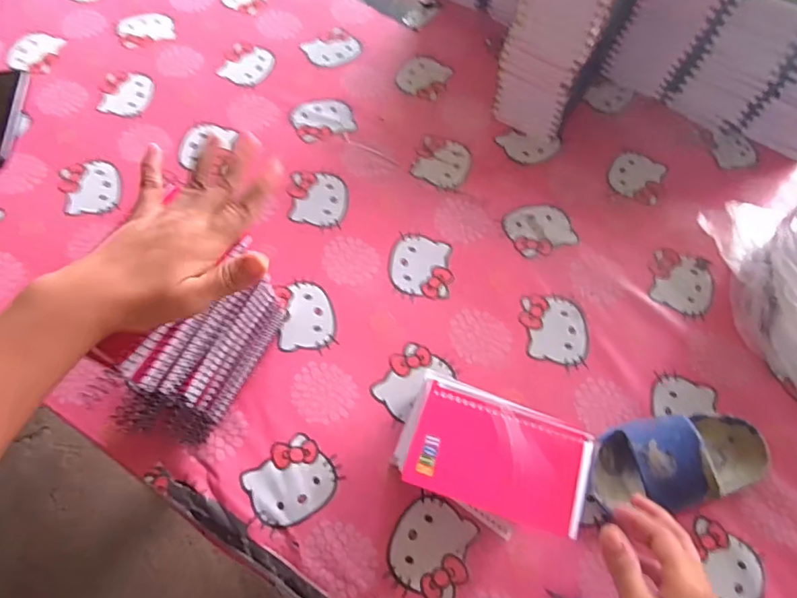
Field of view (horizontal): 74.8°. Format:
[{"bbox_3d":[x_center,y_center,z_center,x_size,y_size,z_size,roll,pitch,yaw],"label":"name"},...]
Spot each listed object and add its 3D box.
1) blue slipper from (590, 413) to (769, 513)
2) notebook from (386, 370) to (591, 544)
[{"bbox_3d":[0.264,0.149,0.482,0.165,0.057,0.076,-7,64,-5],"label":"blue slipper"},{"bbox_3d":[0.076,0.121,0.414,0.144,0.012,0.089,19,64,7],"label":"notebook"}]

